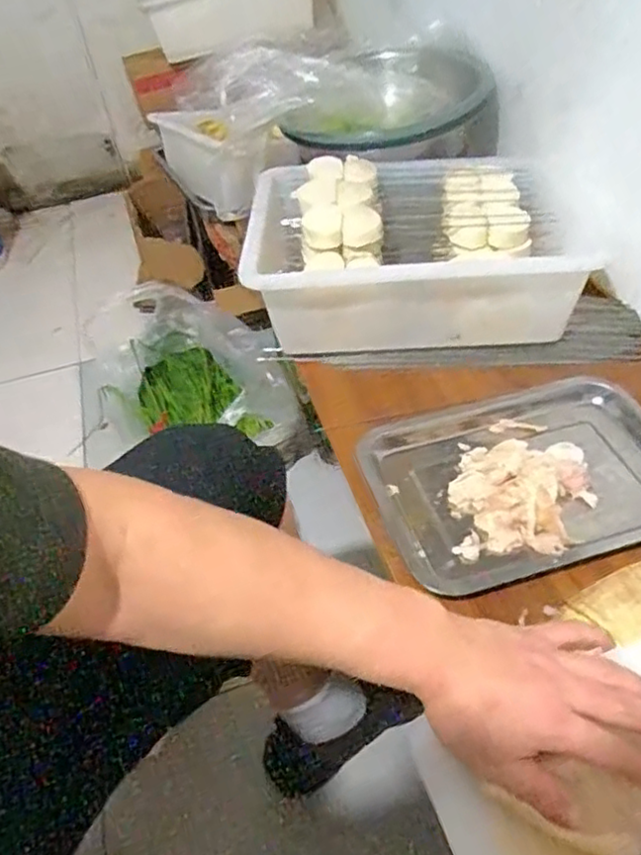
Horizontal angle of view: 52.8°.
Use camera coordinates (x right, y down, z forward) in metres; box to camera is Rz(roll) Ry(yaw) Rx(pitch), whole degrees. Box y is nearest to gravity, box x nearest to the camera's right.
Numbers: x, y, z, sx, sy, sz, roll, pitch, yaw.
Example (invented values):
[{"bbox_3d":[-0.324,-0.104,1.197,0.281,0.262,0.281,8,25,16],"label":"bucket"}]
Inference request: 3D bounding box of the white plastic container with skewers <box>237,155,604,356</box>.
[{"bbox_3d":[0.107,-0.241,0.833,0.369,0.133,0.269,-4,45,4],"label":"white plastic container with skewers"}]

